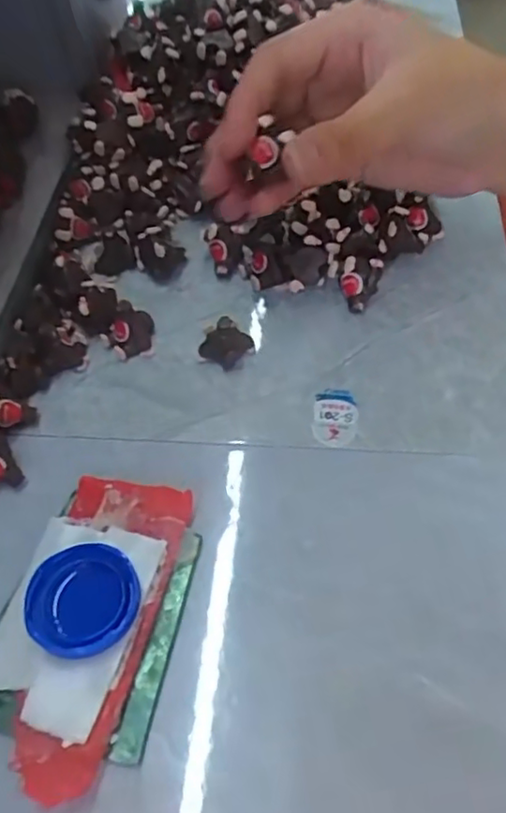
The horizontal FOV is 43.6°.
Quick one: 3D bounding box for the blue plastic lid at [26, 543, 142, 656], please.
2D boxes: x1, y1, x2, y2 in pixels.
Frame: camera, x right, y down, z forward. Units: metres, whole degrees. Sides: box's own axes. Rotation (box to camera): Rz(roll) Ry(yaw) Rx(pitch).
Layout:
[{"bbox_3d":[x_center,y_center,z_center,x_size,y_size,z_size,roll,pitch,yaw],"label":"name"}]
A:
[{"bbox_3d":[-0.058,0.067,0.218,0.037,0.007,0.036,-2,54,3],"label":"blue plastic lid"}]

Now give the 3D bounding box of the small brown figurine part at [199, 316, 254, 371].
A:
[{"bbox_3d":[-0.013,-0.031,0.280,0.022,0.019,0.016,12,56,13],"label":"small brown figurine part"}]

